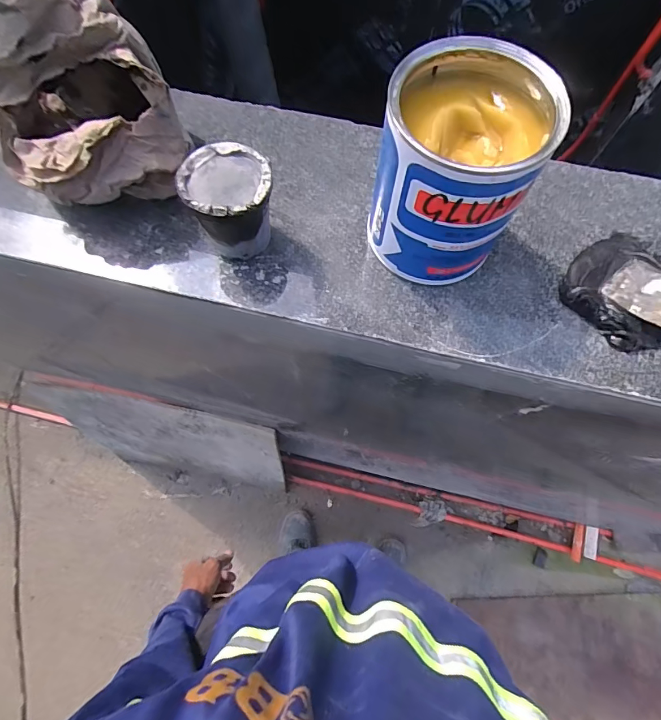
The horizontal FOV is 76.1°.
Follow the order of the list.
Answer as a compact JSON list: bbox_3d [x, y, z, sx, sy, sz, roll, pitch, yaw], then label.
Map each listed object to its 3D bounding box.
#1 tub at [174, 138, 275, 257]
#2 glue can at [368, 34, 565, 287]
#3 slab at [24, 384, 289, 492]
[{"bbox_3d":[-0.072,-0.113,0.319,0.061,0.065,0.068,-14,72,-5],"label":"tub"},{"bbox_3d":[0.086,-0.126,0.297,0.100,0.122,0.100,0,71,-1],"label":"glue can"},{"bbox_3d":[-0.428,0.242,1.186,0.598,0.568,0.024,11,59,3],"label":"slab"}]

